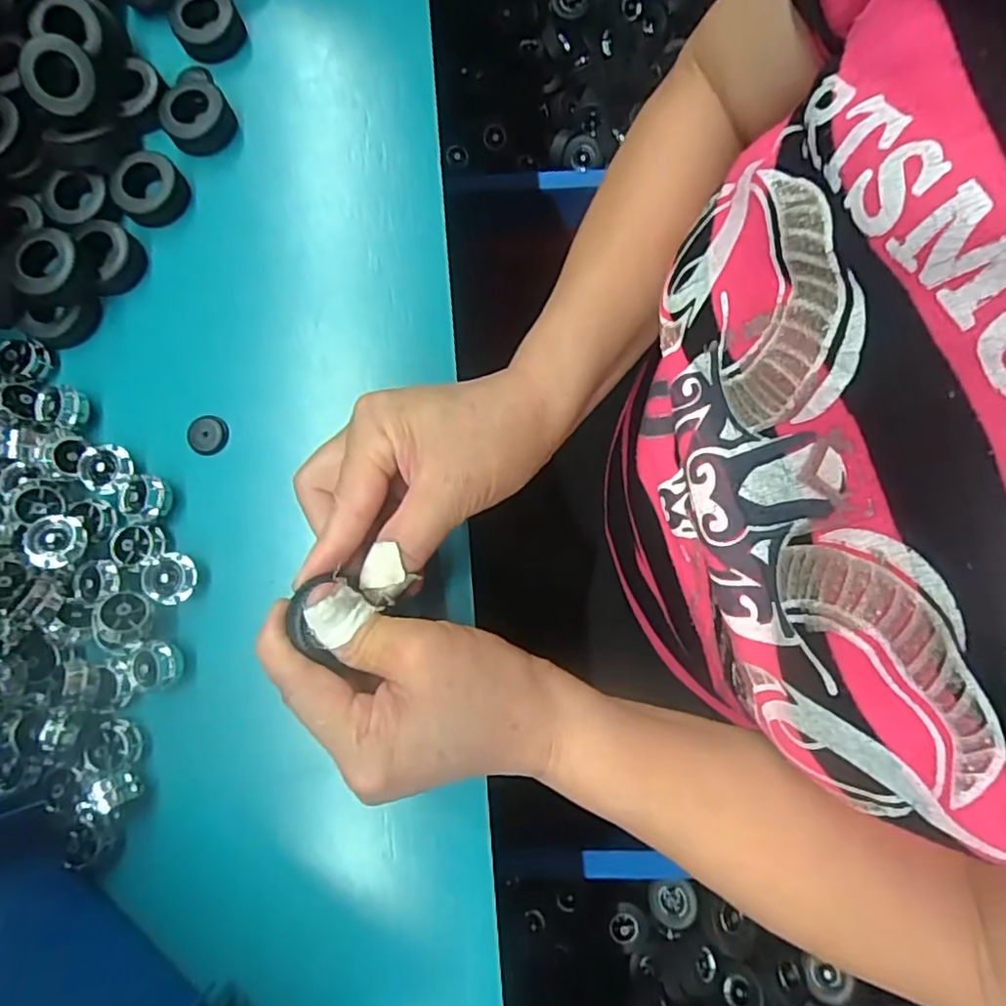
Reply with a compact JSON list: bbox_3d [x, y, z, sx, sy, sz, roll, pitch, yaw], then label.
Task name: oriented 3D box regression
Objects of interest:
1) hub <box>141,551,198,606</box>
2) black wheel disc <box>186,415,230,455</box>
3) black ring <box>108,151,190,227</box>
[{"bbox_3d":[-0.166,0.038,0.310,0.026,0.008,0.025,0,80,0],"label":"hub"},{"bbox_3d":[-0.159,-0.037,0.332,0.021,0.004,0.021,0,80,0],"label":"black wheel disc"},{"bbox_3d":[-0.199,-0.177,0.349,0.036,0.016,0.037,0,80,0],"label":"black ring"}]

